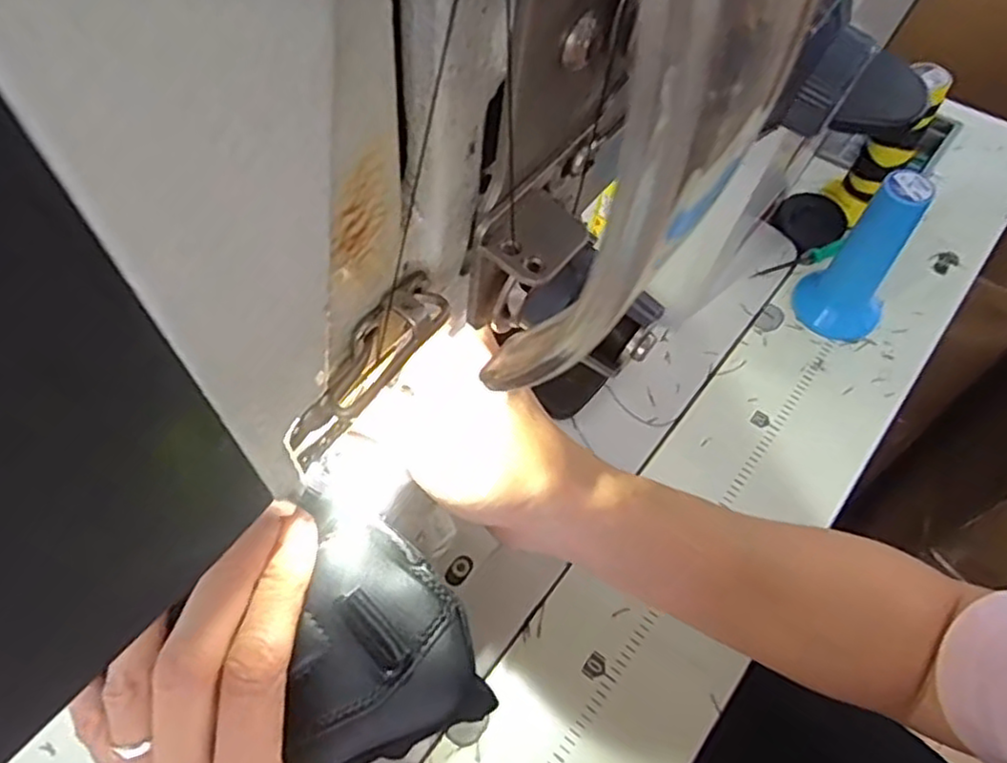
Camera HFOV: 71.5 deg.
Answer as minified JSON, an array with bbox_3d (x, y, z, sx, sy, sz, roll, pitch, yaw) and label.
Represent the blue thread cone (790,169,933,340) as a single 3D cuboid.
[{"bbox_3d":[0.249,-0.086,0.472,0.056,0.122,0.054,36,66,19],"label":"blue thread cone"}]

